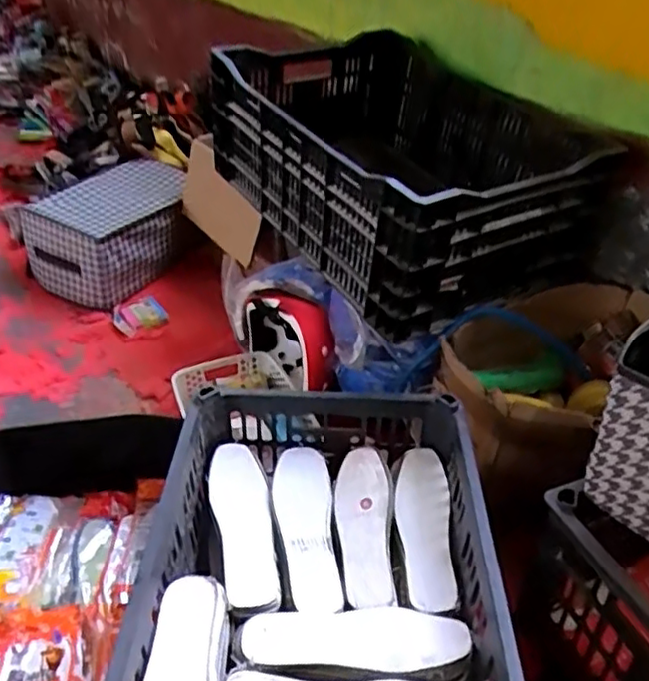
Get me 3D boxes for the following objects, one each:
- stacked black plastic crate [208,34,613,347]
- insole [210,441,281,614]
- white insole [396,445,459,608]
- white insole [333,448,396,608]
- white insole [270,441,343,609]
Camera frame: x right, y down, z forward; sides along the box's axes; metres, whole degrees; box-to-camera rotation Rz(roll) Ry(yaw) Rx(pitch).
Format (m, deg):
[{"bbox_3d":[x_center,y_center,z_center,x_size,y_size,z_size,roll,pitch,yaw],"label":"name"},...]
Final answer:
[{"bbox_3d":[0.136,-0.294,1.075,0.493,0.267,0.551,-18,41,-22],"label":"stacked black plastic crate"},{"bbox_3d":[-0.097,0.218,0.768,0.067,0.023,0.236,-7,38,-9],"label":"insole"},{"bbox_3d":[0.120,0.218,0.778,0.064,0.016,0.215,2,38,3],"label":"white insole"},{"bbox_3d":[0.045,0.218,0.771,0.064,0.020,0.210,1,38,1],"label":"white insole"},{"bbox_3d":[-0.024,0.217,0.771,0.069,0.015,0.229,-4,38,-4],"label":"white insole"}]

